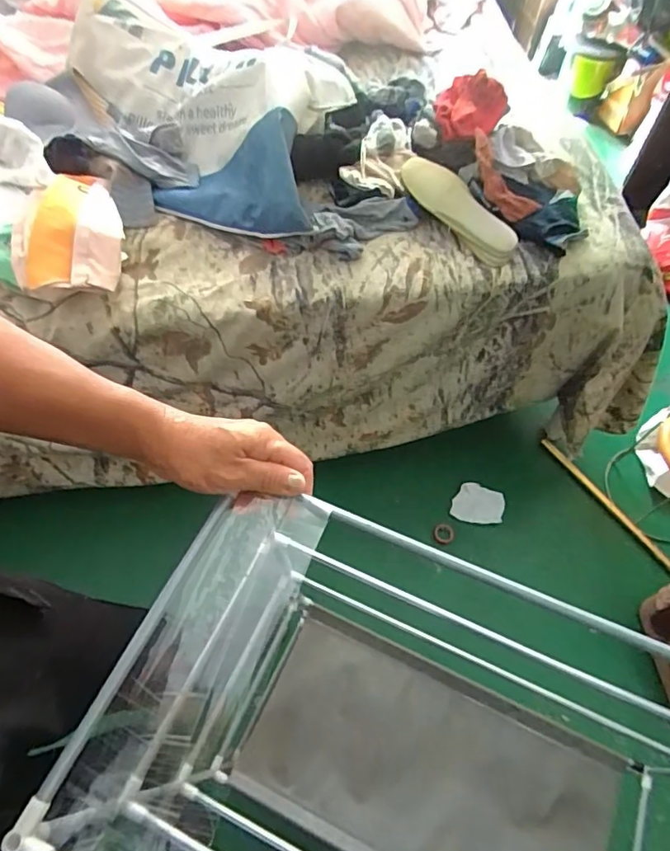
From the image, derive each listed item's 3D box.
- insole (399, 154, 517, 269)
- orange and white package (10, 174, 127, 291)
[{"bbox_3d":[0.209,-0.369,0.896,0.241,0.028,0.076,45,68,6],"label":"insole"},{"bbox_3d":[-0.409,-0.315,0.824,0.150,0.060,0.225,-9,60,-5],"label":"orange and white package"}]

